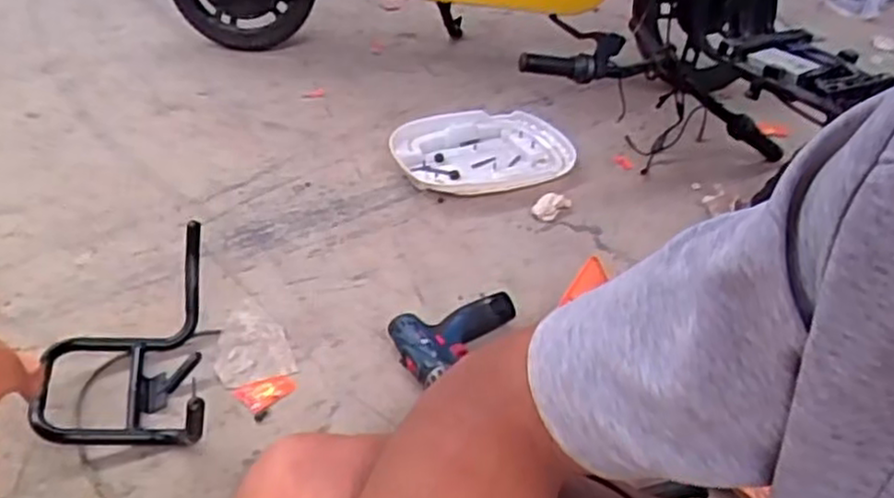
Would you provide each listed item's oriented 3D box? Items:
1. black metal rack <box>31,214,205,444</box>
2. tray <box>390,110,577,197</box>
[{"bbox_3d":[-0.412,0.118,0.930,0.198,0.143,0.247,-4,38,-12],"label":"black metal rack"},{"bbox_3d":[0.079,-0.200,1.473,0.363,0.046,0.262,-13,40,-22],"label":"tray"}]

